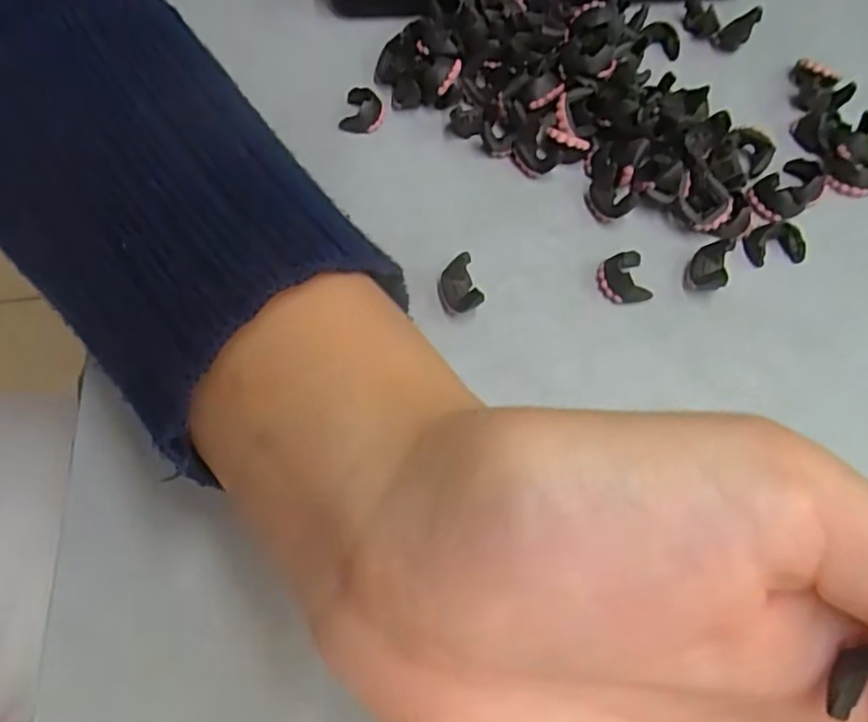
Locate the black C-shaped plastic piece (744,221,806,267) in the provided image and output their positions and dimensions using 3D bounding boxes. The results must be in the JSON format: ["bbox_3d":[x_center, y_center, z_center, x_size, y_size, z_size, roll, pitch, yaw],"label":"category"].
[{"bbox_3d":[0.101,-0.035,0.199,0.017,0.007,0.011,-8,63,-6],"label":"black C-shaped plastic piece"}]

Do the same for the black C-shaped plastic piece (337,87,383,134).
[{"bbox_3d":[-0.023,-0.082,0.219,0.013,0.008,0.015,10,62,3],"label":"black C-shaped plastic piece"}]

